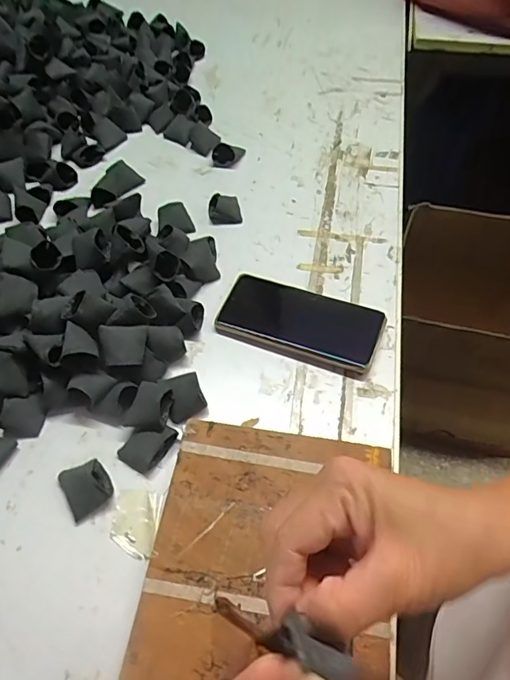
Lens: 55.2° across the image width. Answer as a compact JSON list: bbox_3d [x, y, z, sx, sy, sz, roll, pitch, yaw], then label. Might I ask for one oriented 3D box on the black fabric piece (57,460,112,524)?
[{"bbox_3d":[-0.140,0.121,0.406,0.037,0.014,0.041,-29,59,-18],"label":"black fabric piece"}]

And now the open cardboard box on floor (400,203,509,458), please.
[{"bbox_3d":[0.491,-0.002,1.100,0.355,0.412,0.341,12,56,9],"label":"open cardboard box on floor"}]

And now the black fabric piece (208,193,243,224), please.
[{"bbox_3d":[-0.037,-0.161,0.600,0.039,0.020,0.035,-3,55,-1],"label":"black fabric piece"}]

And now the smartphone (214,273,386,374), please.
[{"bbox_3d":[0.046,-0.020,0.498,0.158,0.013,0.078,16,57,13],"label":"smartphone"}]

